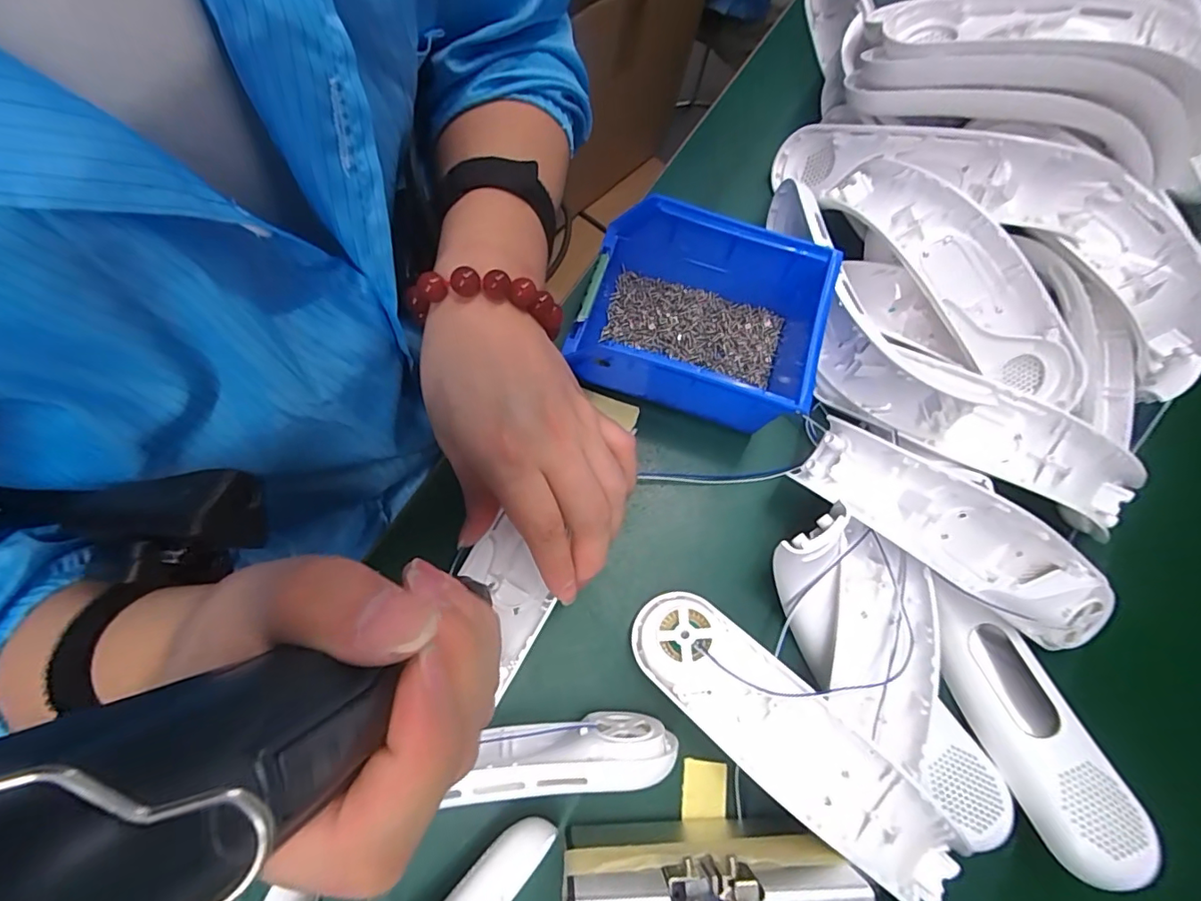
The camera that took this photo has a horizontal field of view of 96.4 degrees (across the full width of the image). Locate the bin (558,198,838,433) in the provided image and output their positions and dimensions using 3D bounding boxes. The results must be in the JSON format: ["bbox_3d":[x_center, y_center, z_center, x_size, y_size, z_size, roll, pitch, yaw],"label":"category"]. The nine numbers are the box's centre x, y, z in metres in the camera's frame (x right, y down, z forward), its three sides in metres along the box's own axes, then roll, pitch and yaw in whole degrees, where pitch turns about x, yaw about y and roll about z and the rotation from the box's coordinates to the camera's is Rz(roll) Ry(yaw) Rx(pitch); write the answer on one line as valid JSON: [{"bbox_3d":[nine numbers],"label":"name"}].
[{"bbox_3d":[0.061,-0.082,0.338,0.142,0.074,0.108,18,74,4],"label":"bin"}]

